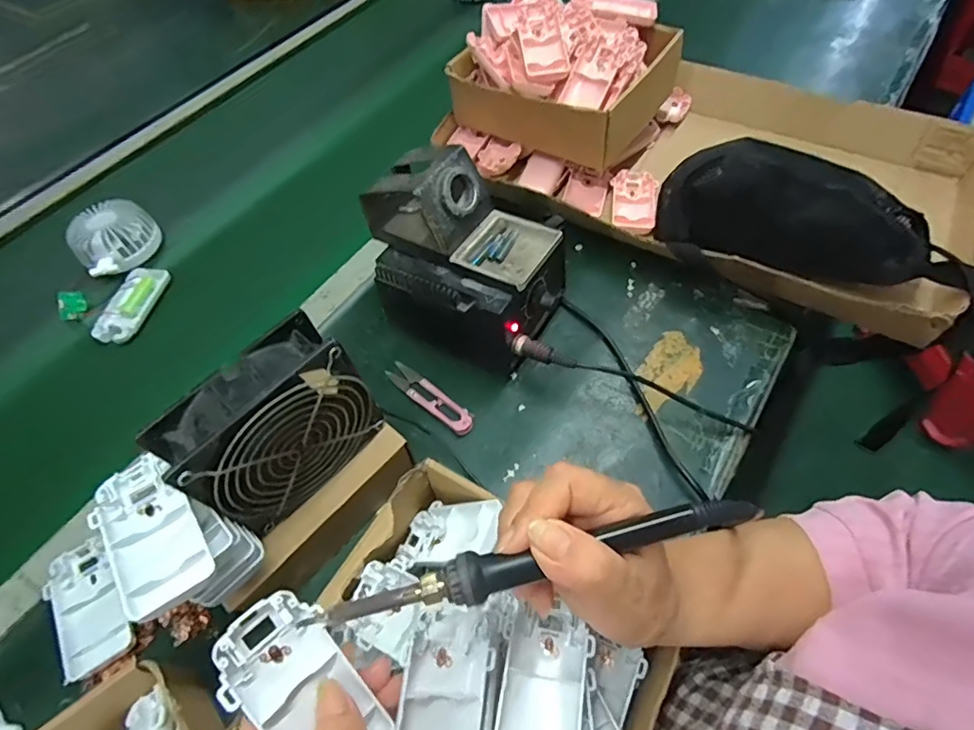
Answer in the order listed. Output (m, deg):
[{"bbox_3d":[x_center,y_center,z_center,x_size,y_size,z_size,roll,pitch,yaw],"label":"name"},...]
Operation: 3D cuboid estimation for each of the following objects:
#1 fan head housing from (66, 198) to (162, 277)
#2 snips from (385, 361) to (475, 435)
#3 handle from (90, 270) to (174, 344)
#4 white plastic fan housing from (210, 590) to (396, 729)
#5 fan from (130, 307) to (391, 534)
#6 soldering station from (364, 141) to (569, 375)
[{"bbox_3d":[-0.421,-0.146,0.598,0.085,0.037,0.078,-2,57,3],"label":"fan head housing"},{"bbox_3d":[-0.054,0.028,0.486,0.102,0.012,0.024,35,66,23],"label":"snips"},{"bbox_3d":[-0.383,-0.065,0.569,0.047,0.010,0.100,7,58,9],"label":"handle"},{"bbox_3d":[-0.089,0.157,0.253,0.049,0.014,0.092,-33,91,-34],"label":"white plastic fan housing"},{"bbox_3d":[-0.139,0.042,0.353,0.046,0.119,0.116,37,67,24],"label":"fan"},{"bbox_3d":[-0.021,-0.096,0.472,0.179,0.156,0.111,21,61,17],"label":"soldering station"}]

